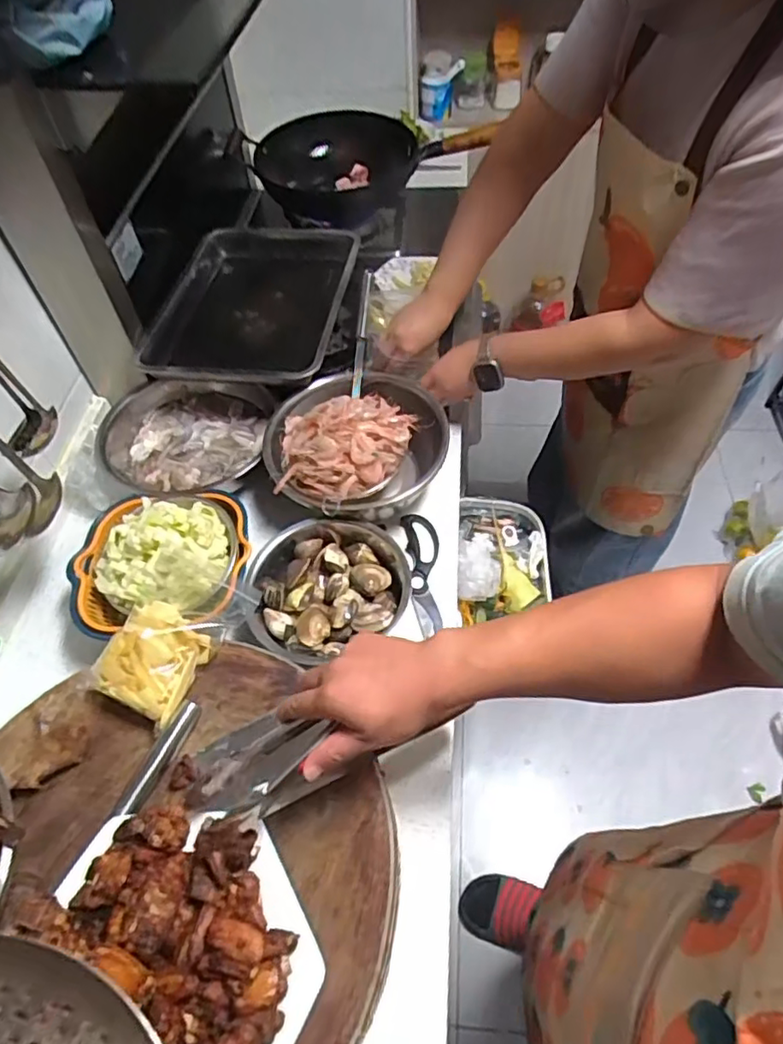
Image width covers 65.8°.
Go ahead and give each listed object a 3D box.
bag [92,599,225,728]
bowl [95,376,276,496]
[{"bbox_3d":[-0.257,0.147,0.662,0.109,0.055,0.117,18,58,16],"label":"bag"},{"bbox_3d":[-0.306,-0.132,0.920,0.260,0.072,0.249,-2,55,3],"label":"bowl"}]

